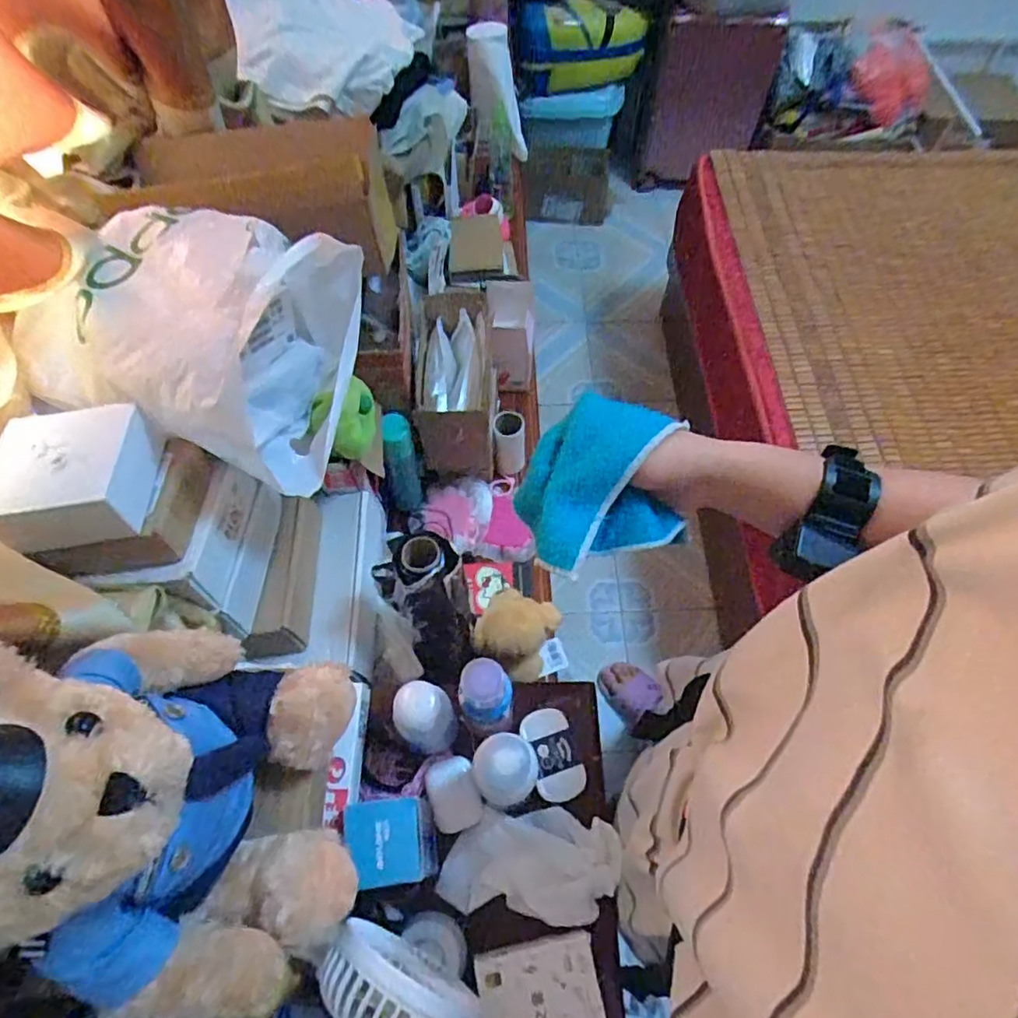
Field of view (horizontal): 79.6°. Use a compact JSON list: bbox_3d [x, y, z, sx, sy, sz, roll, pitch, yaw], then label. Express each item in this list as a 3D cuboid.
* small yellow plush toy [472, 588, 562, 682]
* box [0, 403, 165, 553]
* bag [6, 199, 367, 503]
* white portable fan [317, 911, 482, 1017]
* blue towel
[{"bbox_3d":[0.011,0.136,0.696,0.078,0.054,0.087,27,64,13],"label":"small yellow plush toy"},{"bbox_3d":[-0.331,-0.027,0.464,0.105,0.048,0.107,-8,62,-5],"label":"box"},{"bbox_3d":[-0.265,-0.157,0.521,0.263,0.162,0.214,15,62,7],"label":"bag"},{"bbox_3d":[-0.060,0.309,0.411,0.095,0.194,0.057,29,65,14],"label":"white portable fan"},{"bbox_3d":[0.059,-0.021,0.417,0.110,0.055,0.102,-20,64,-12],"label":"blue towel"}]

